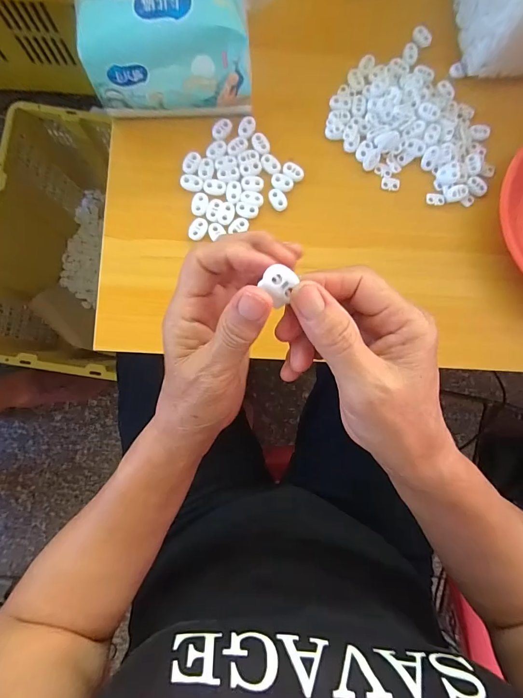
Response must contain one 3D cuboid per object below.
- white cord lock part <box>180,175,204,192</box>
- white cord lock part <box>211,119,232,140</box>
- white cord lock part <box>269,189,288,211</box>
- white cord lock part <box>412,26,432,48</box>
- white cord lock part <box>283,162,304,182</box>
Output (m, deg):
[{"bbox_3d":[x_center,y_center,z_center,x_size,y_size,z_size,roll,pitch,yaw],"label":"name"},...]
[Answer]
[{"bbox_3d":[-0.069,-0.165,0.345,0.022,0.004,0.015,11,86,-3],"label":"white cord lock part"},{"bbox_3d":[-0.040,-0.222,0.353,0.015,0.004,0.023,38,85,0],"label":"white cord lock part"},{"bbox_3d":[0.017,-0.150,0.349,0.015,0.004,0.022,-35,89,-5],"label":"white cord lock part"},{"bbox_3d":[0.172,-0.333,0.372,0.014,0.006,0.022,-43,89,-5],"label":"white cord lock part"},{"bbox_3d":[0.032,-0.179,0.353,0.023,0.004,0.014,32,85,-1],"label":"white cord lock part"}]

